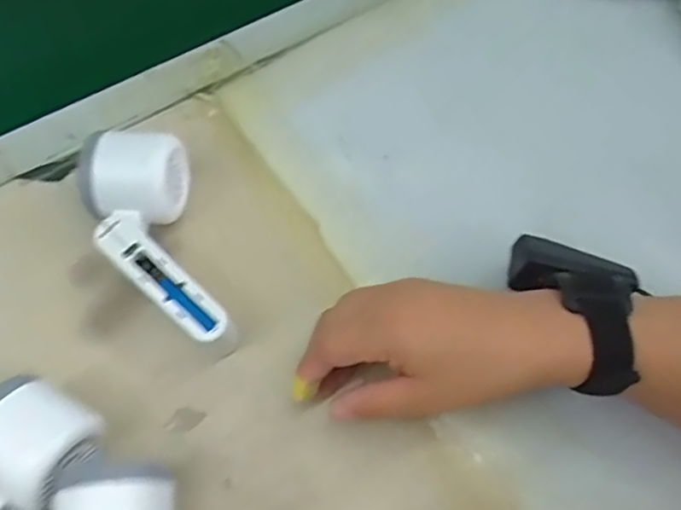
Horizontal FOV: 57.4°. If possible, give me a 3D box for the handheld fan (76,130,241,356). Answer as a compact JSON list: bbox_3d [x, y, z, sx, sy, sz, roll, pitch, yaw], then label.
[{"bbox_3d":[-0.110,-0.009,0.378,0.067,0.052,0.151,-23,67,-10],"label":"handheld fan"}]

